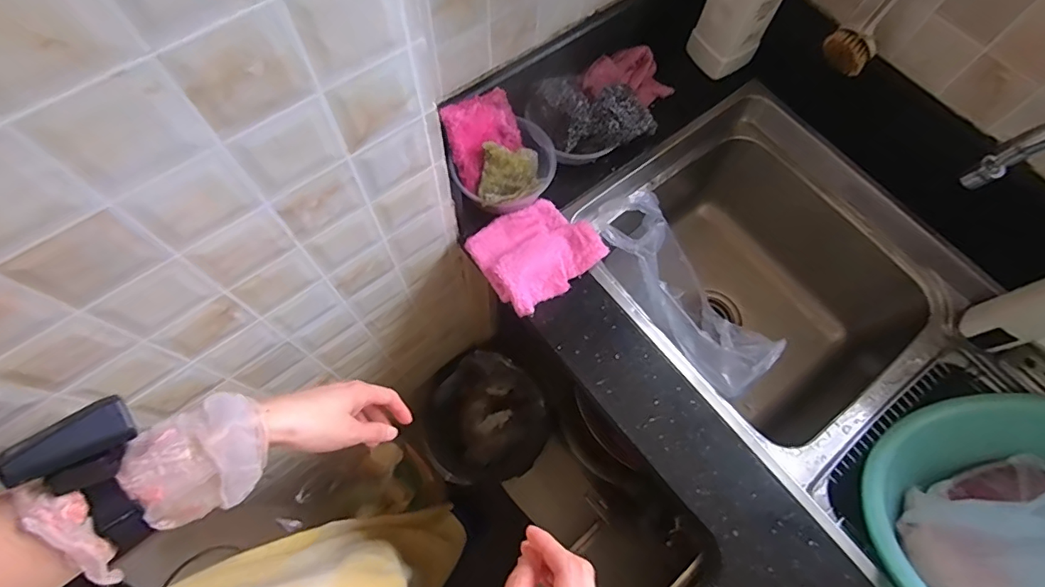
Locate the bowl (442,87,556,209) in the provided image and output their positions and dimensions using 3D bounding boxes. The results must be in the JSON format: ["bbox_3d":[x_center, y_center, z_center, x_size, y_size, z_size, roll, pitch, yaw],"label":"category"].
[{"bbox_3d":[-0.027,-0.173,0.665,0.125,0.082,0.140,-21,71,-11],"label":"bowl"}]

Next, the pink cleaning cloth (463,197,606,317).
[{"bbox_3d":[0.019,-0.057,0.659,0.143,0.034,0.122,-34,74,-15],"label":"pink cleaning cloth"}]

